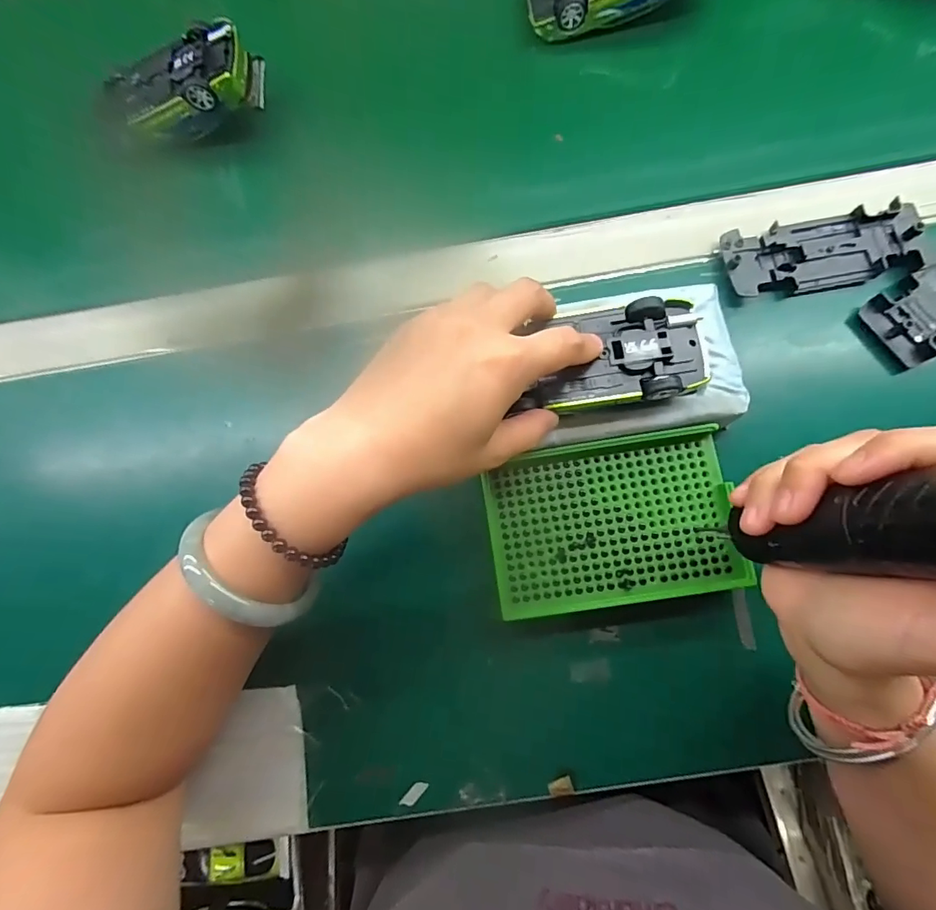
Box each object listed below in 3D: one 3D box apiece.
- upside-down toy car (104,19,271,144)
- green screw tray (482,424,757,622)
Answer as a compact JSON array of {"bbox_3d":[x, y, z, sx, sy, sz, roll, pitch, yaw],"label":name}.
[{"bbox_3d":[-0.197,-0.251,0.327,0.110,0.028,0.058,-16,80,2],"label":"upside-down toy car"},{"bbox_3d":[0.082,0.039,0.278,0.136,0.022,0.090,-9,81,3],"label":"green screw tray"}]

